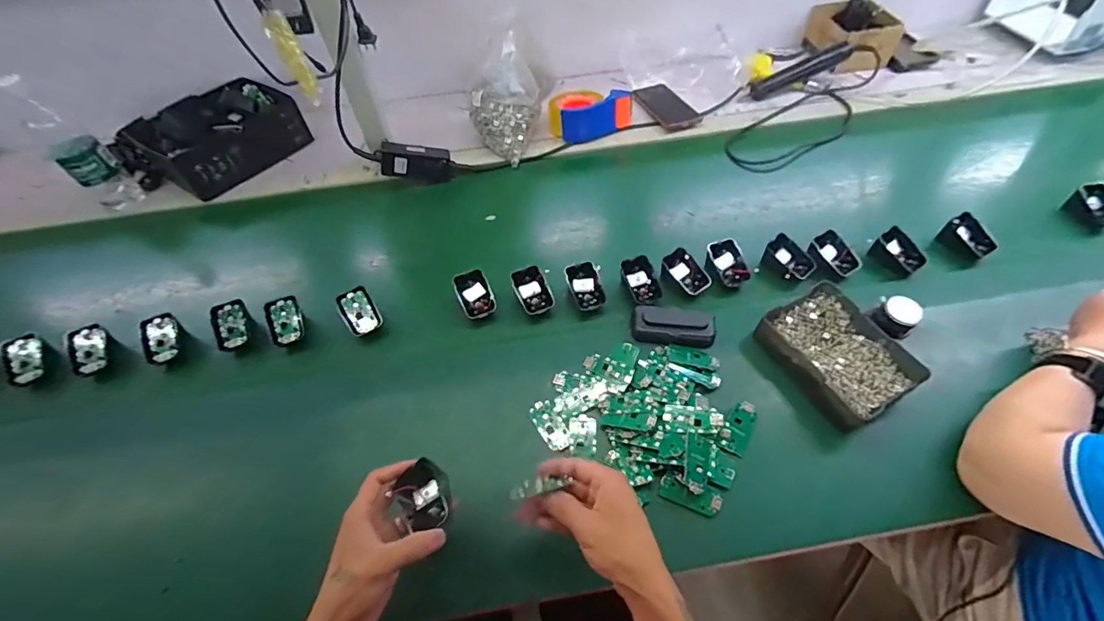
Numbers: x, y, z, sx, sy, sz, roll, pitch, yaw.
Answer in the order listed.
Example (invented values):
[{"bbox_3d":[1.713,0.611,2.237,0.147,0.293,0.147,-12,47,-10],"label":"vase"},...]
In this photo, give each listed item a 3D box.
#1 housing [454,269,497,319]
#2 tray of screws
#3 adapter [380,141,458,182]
[{"bbox_3d":[-0.107,-0.022,0.646,0.043,0.035,0.066,-18,54,-10],"label":"housing"},{"bbox_3d":[0.349,0.049,0.569,0.125,0.035,0.156,-27,55,-16],"label":"tray of screws"},{"bbox_3d":[-0.228,-0.254,0.805,0.122,0.051,0.034,3,50,-20],"label":"adapter"}]

